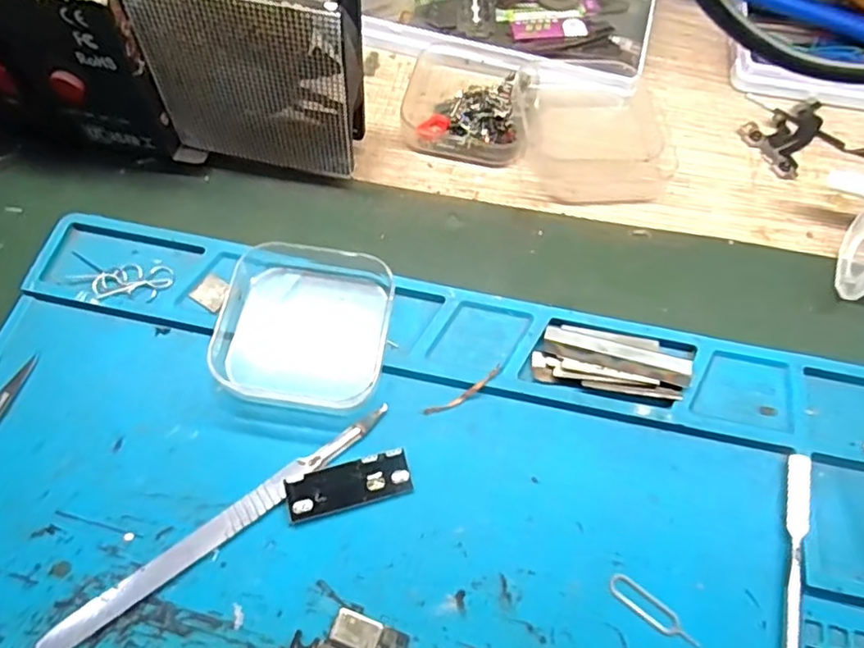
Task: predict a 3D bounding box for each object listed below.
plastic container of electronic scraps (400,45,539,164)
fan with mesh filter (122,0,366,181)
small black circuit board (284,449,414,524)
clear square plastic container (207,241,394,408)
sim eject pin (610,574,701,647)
[{"bbox_3d":[0.019,-0.111,0.297,0.064,0.017,0.063,11,63,4],"label":"plastic container of electronic scraps"},{"bbox_3d":[-0.068,-0.100,0.247,0.079,0.091,0.026,10,63,3],"label":"fan with mesh filter"},{"bbox_3d":[-0.030,0.057,0.214,0.043,0.004,0.016,-14,65,-9],"label":"small black circuit board"},{"bbox_3d":[-0.050,0.000,0.233,0.064,0.020,0.059,6,63,1],"label":"clear square plastic container"},{"bbox_3d":[0.074,0.096,0.201,0.032,0.004,0.008,35,73,16],"label":"sim eject pin"}]

